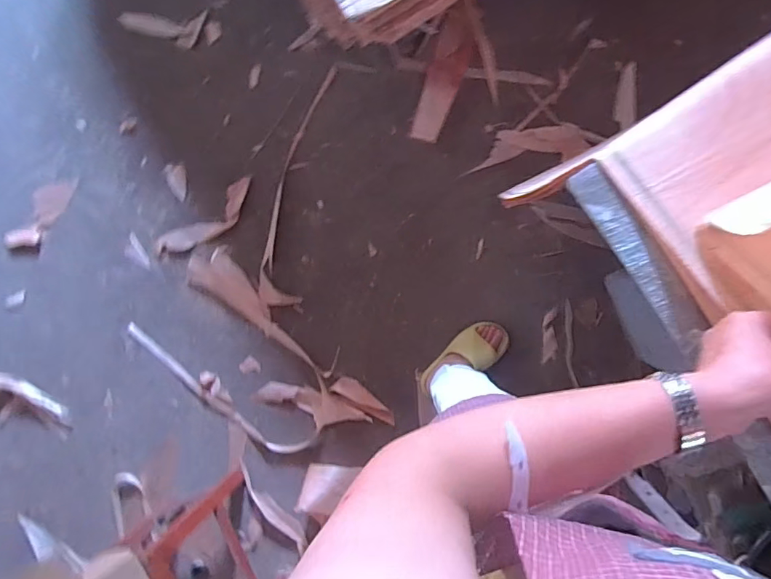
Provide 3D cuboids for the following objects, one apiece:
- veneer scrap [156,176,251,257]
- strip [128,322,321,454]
[{"bbox_3d":[-0.479,-0.176,1.253,0.315,0.030,0.092,-36,88,5],"label":"veneer scrap"},{"bbox_3d":[-0.464,0.270,1.275,0.600,0.024,0.104,32,95,7],"label":"strip"}]

